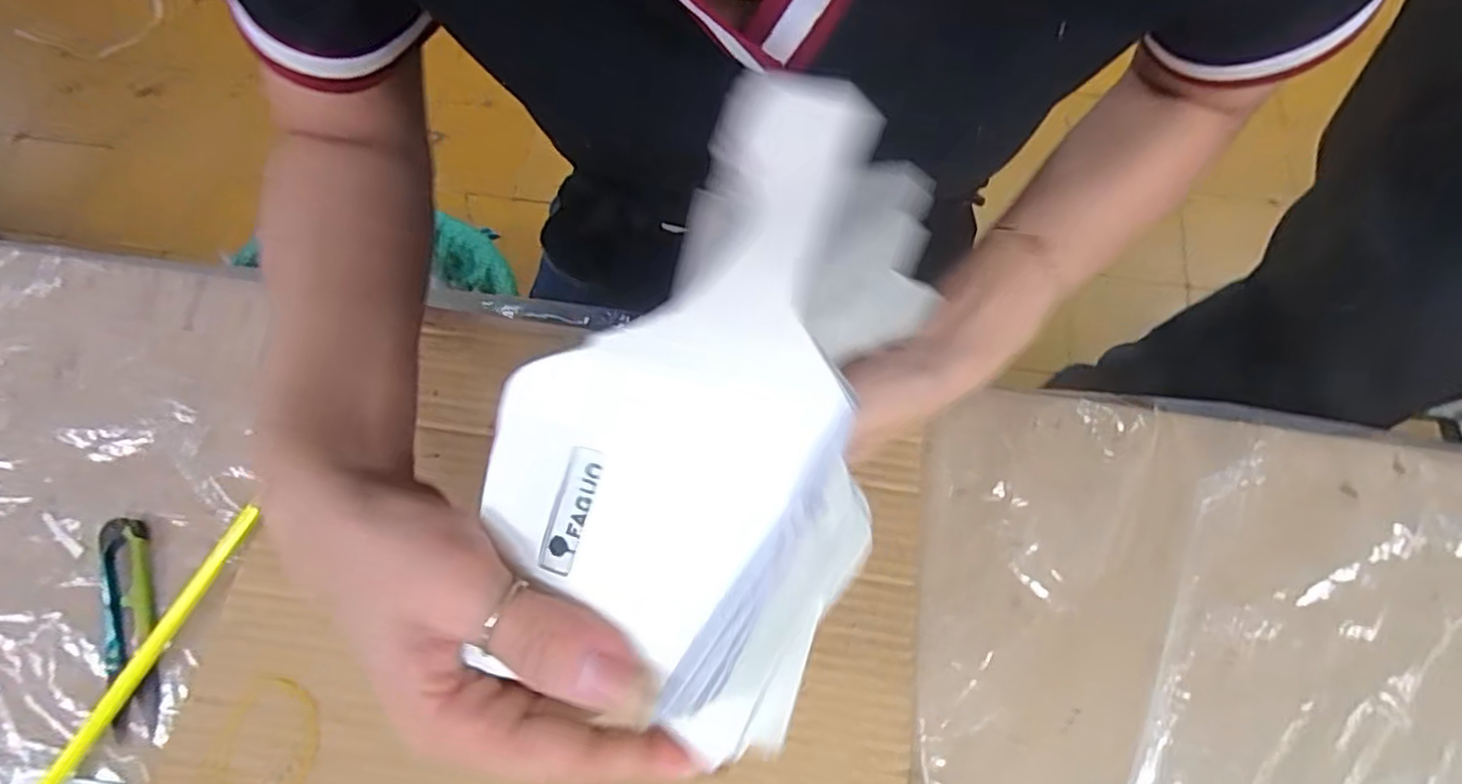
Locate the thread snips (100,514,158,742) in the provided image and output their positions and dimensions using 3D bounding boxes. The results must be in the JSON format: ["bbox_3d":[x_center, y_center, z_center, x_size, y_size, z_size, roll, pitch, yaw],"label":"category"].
[{"bbox_3d":[-0.276,0.105,0.315,0.023,0.008,0.095,-17,69,-5],"label":"thread snips"}]

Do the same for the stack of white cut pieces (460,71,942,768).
[{"bbox_3d":[0.000,-0.001,0.210,0.108,0.044,0.194,25,83,21],"label":"stack of white cut pieces"}]

